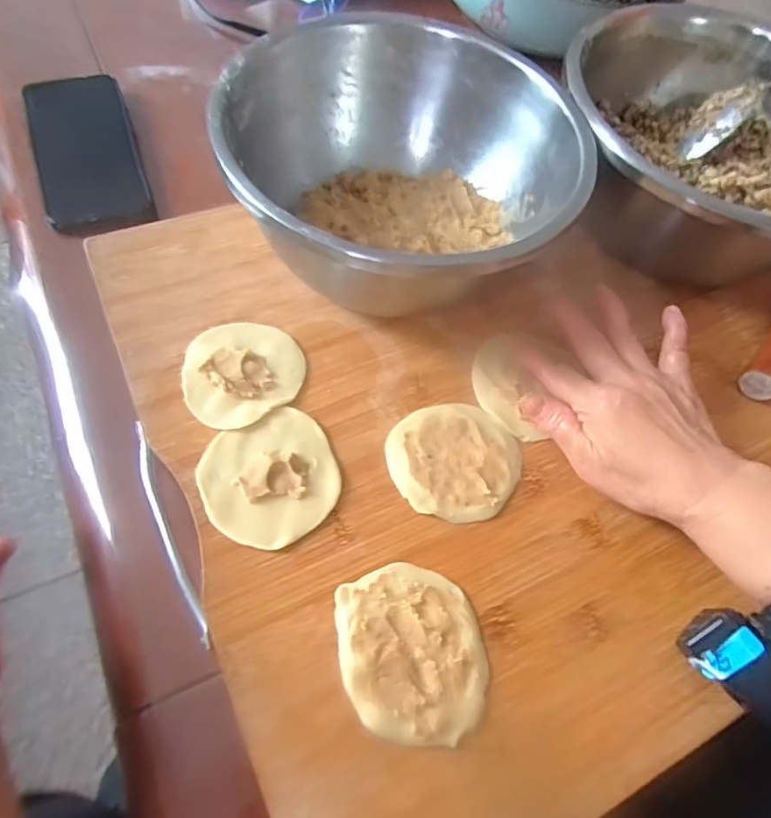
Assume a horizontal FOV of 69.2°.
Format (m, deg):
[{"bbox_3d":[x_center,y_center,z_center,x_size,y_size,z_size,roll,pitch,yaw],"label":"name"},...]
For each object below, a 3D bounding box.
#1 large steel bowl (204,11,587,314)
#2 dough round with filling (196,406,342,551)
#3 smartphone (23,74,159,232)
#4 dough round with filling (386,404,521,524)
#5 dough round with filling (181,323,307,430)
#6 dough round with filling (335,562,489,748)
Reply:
[{"bbox_3d":[0.007,-0.158,0.391,0.230,0.101,0.199,-22,67,-18],"label":"large steel bowl"},{"bbox_3d":[-0.067,0.040,0.327,0.076,0.010,0.075,3,63,-6],"label":"dough round with filling"},{"bbox_3d":[-0.244,-0.212,0.455,0.077,0.012,0.173,-16,66,-16],"label":"smartphone"},{"bbox_3d":[0.044,0.031,0.344,0.081,0.004,0.074,3,63,-6],"label":"dough round with filling"},{"bbox_3d":[-0.092,-0.026,0.357,0.076,0.011,0.071,3,63,-6],"label":"dough round with filling"},{"bbox_3d":[0.014,0.126,0.292,0.073,0.005,0.085,-7,64,-12],"label":"dough round with filling"}]

